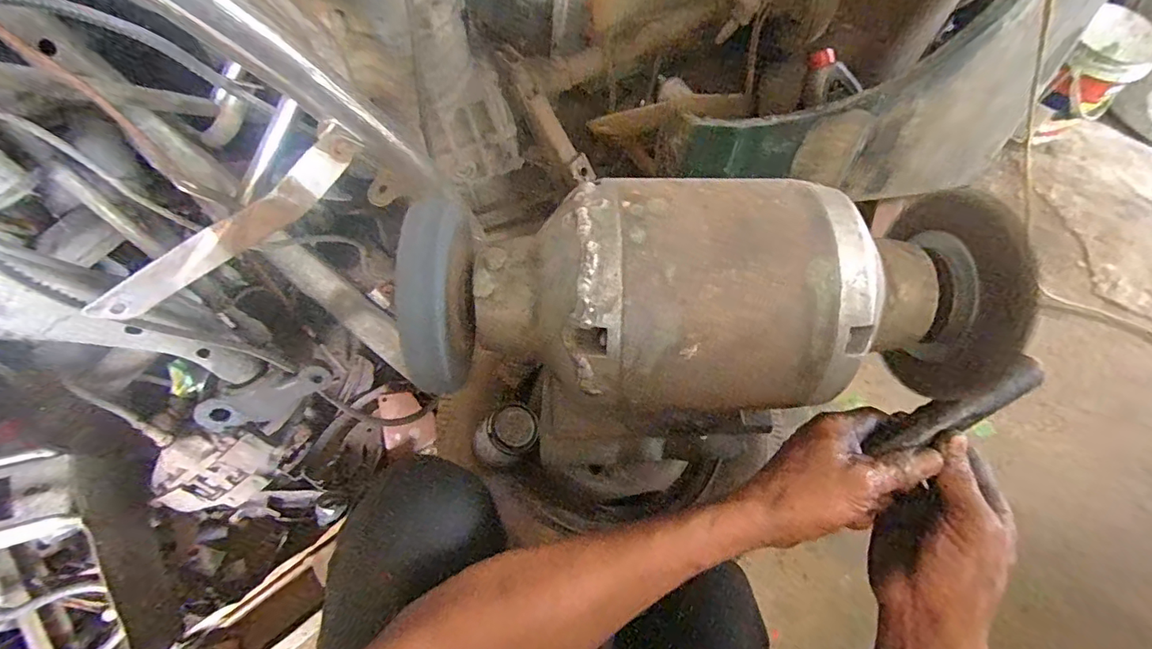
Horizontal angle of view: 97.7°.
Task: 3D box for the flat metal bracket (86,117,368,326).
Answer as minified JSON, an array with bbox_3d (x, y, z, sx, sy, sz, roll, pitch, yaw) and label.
[{"bbox_3d":[-0.312,-0.089,0.470,0.042,0.051,0.274,42,72,15],"label":"flat metal bracket"}]

